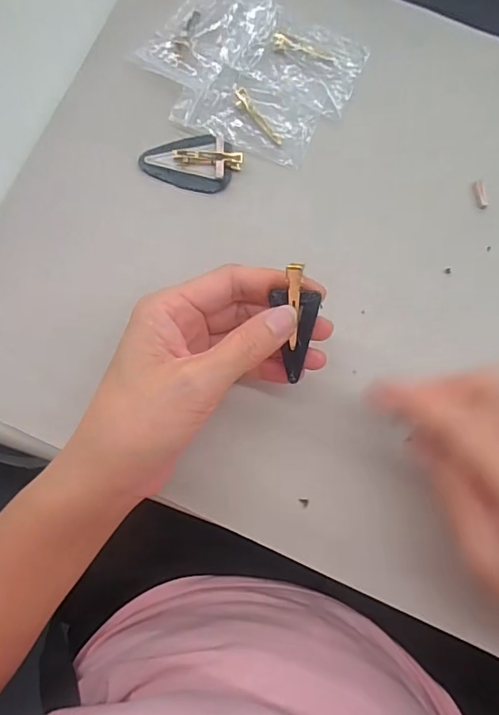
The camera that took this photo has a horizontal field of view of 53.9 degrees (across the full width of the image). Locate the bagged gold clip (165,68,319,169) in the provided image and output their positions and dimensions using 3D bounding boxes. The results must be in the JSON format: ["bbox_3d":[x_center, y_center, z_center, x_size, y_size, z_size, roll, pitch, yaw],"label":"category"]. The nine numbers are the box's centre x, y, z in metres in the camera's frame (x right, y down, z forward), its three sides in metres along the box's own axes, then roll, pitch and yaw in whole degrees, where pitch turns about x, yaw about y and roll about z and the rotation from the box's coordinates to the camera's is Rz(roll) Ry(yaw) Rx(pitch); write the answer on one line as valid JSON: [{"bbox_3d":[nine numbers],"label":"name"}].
[{"bbox_3d":[-0.001,-0.163,0.321,0.089,0.006,0.051,21,81,4],"label":"bagged gold clip"}]

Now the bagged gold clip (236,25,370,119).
[{"bbox_3d":[0.037,-0.196,0.328,0.071,0.005,0.059,21,81,4],"label":"bagged gold clip"}]

